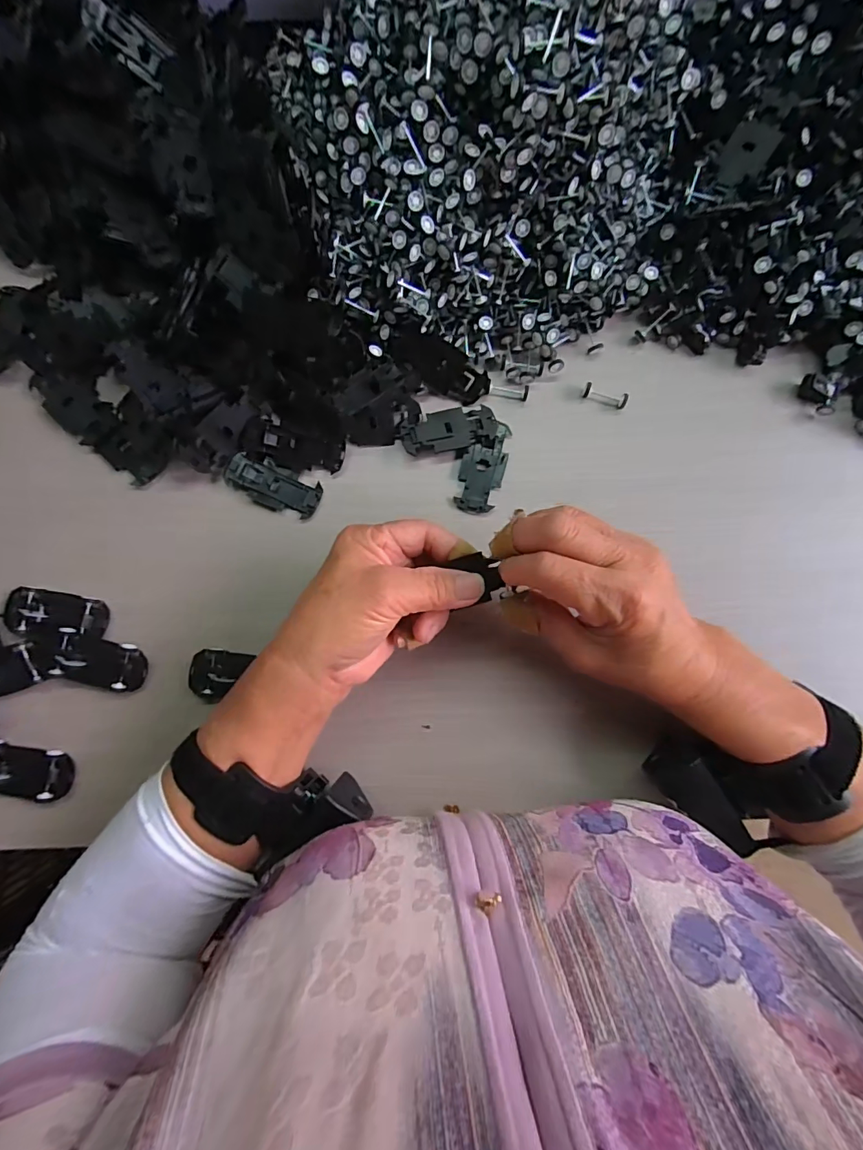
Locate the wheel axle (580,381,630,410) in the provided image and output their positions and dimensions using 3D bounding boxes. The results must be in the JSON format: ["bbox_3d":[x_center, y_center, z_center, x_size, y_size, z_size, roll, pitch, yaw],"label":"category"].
[{"bbox_3d":[0.123,-0.126,0.325,0.035,0.012,0.010,16,85,1],"label":"wheel axle"}]

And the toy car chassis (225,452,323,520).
[{"bbox_3d":[-0.106,-0.060,0.312,0.062,0.005,0.029,25,85,2],"label":"toy car chassis"}]

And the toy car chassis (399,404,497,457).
[{"bbox_3d":[0.013,-0.099,0.315,0.065,0.010,0.029,-9,85,-1],"label":"toy car chassis"}]

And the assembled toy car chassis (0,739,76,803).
[{"bbox_3d":[-0.257,0.123,0.288,0.058,0.011,0.031,11,85,1],"label":"assembled toy car chassis"}]

